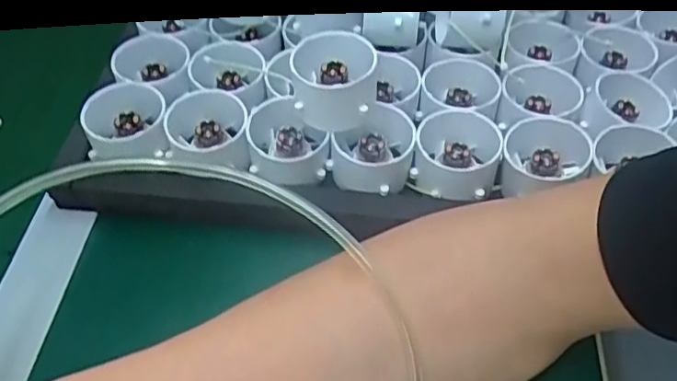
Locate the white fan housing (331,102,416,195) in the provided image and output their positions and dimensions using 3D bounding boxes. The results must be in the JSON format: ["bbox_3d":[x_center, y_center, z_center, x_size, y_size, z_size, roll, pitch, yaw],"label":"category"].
[{"bbox_3d":[0.021,-0.026,0.394,0.046,0.034,0.047,12,52,13],"label":"white fan housing"}]

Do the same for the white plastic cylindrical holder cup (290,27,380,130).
[{"bbox_3d":[-0.002,-0.064,0.384,0.047,0.036,0.044,-1,50,2],"label":"white plastic cylindrical holder cup"}]

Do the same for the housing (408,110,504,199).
[{"bbox_3d":[0.070,-0.019,0.392,0.047,0.034,0.049,8,51,9],"label":"housing"}]

